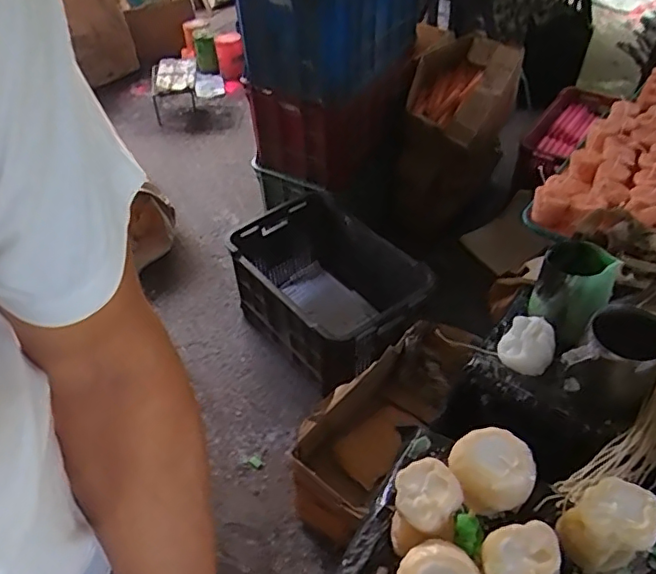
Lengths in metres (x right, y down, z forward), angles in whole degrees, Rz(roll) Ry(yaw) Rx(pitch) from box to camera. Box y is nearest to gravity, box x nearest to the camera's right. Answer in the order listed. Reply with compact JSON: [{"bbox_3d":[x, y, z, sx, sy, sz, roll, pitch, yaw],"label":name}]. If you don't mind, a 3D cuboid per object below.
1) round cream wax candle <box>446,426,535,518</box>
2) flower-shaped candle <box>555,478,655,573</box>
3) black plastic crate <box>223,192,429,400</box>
[{"bbox_3d":[0.169,0.194,0.592,0.083,0.084,0.069,6,46,8],"label":"round cream wax candle"},{"bbox_3d":[0.269,0.235,0.548,0.072,0.085,0.065,-30,52,-25],"label":"flower-shaped candle"},{"bbox_3d":[-0.020,0.020,1.656,0.360,0.316,0.646,-30,52,-25],"label":"black plastic crate"}]

